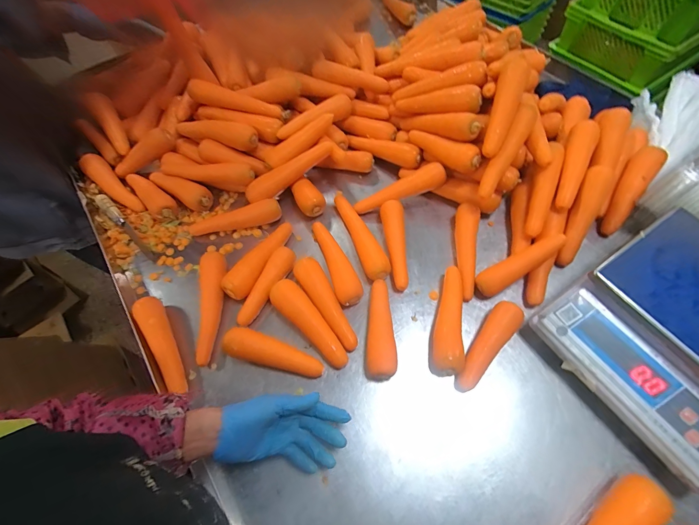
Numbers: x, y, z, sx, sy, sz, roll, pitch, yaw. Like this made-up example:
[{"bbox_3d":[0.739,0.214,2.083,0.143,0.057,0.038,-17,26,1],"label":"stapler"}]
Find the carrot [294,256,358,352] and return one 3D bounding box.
[{"bbox_3d":[-0.039,0.070,0.551,0.044,0.046,0.174,-30,65,-13],"label":"carrot"}]

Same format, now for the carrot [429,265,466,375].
[{"bbox_3d":[0.165,0.095,0.534,0.050,0.038,0.180,10,63,8],"label":"carrot"}]

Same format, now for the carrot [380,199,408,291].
[{"bbox_3d":[0.086,-0.034,0.609,0.043,0.048,0.175,-3,62,1],"label":"carrot"}]

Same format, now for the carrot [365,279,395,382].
[{"bbox_3d":[0.050,0.109,0.532,0.042,0.037,0.161,1,62,3],"label":"carrot"}]

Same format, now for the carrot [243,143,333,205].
[{"bbox_3d":[-0.123,-0.180,0.653,0.200,0.035,0.035,-29,63,9],"label":"carrot"}]

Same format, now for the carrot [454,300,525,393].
[{"bbox_3d":[0.217,0.133,0.512,0.045,0.043,0.157,37,70,20],"label":"carrot"}]

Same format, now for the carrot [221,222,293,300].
[{"bbox_3d":[-0.162,-0.008,0.599,0.046,0.046,0.176,26,66,15],"label":"carrot"}]

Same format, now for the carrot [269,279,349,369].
[{"bbox_3d":[-0.066,0.102,0.530,0.047,0.054,0.166,-39,67,-16],"label":"carrot"}]

